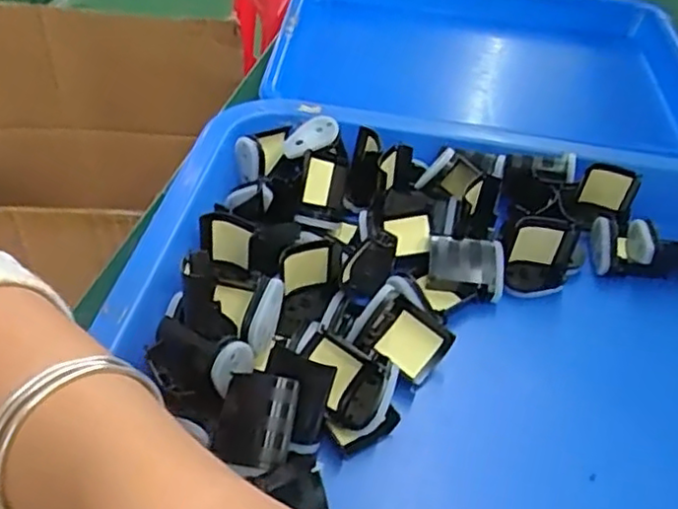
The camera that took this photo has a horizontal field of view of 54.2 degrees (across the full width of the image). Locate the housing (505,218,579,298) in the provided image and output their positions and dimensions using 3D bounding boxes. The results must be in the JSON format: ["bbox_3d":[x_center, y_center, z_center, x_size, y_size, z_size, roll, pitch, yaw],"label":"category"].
[{"bbox_3d":[0.109,0.001,0.359,0.033,0.037,0.027,19,46,12],"label":"housing"}]

